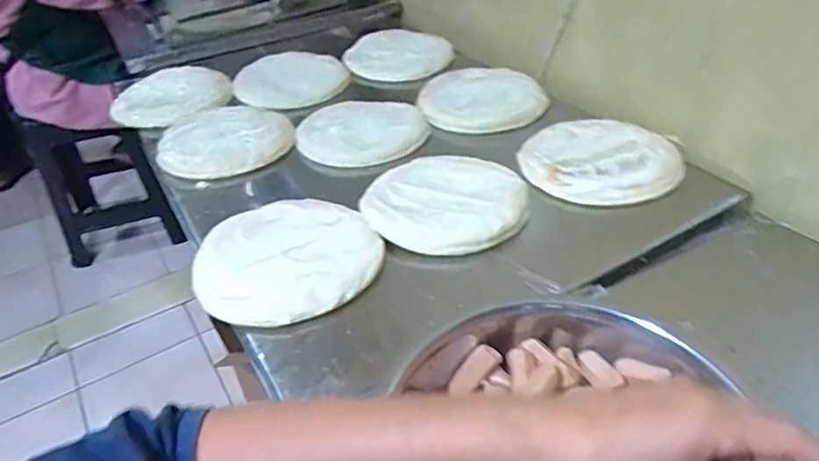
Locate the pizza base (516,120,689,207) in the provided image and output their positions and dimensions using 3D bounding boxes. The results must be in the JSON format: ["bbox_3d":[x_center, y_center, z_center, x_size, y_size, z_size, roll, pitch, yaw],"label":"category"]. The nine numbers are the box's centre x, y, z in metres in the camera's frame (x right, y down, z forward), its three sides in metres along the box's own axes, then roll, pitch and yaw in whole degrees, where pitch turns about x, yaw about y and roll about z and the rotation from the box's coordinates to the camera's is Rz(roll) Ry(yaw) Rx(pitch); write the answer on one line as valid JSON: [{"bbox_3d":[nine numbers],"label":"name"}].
[{"bbox_3d":[0.243,-0.101,0.758,0.192,0.023,0.196,-5,37,1],"label":"pizza base"}]

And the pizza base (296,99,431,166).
[{"bbox_3d":[-0.080,-0.160,0.875,0.186,0.022,0.185,-2,41,2],"label":"pizza base"}]

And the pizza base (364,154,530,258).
[{"bbox_3d":[0.046,-0.043,0.694,0.185,0.014,0.191,-4,39,3],"label":"pizza base"}]

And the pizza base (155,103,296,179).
[{"bbox_3d":[-0.271,-0.153,0.870,0.200,0.022,0.198,-4,39,3],"label":"pizza base"}]

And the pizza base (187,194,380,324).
[{"bbox_3d":[-0.134,0.028,0.628,0.189,0.020,0.191,-4,39,3],"label":"pizza base"}]

